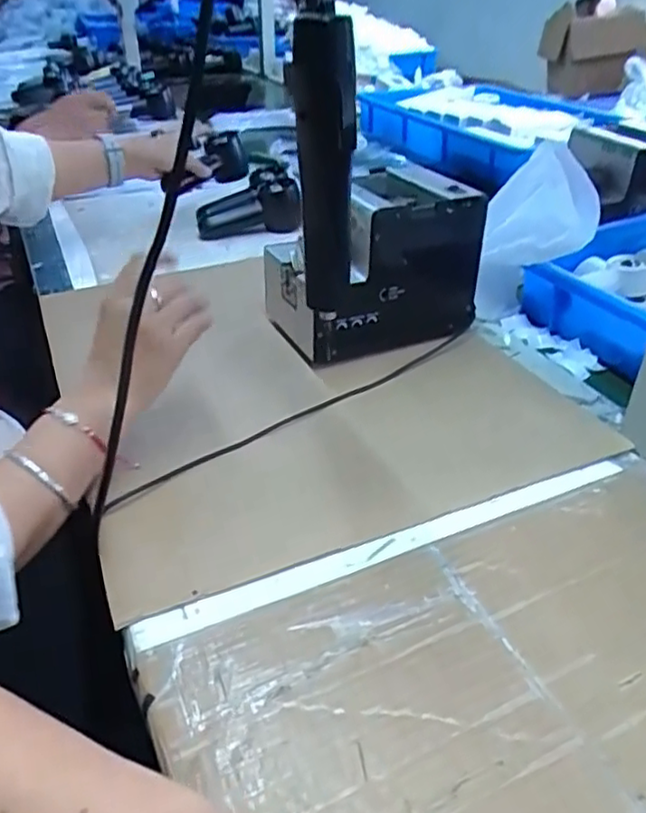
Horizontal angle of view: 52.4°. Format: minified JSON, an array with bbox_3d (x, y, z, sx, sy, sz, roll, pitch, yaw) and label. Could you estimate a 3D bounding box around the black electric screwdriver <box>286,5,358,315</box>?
[{"bbox_3d":[0.001,-0.158,0.456,0.041,0.196,0.052,-1,36,1],"label":"black electric screwdriver"}]

